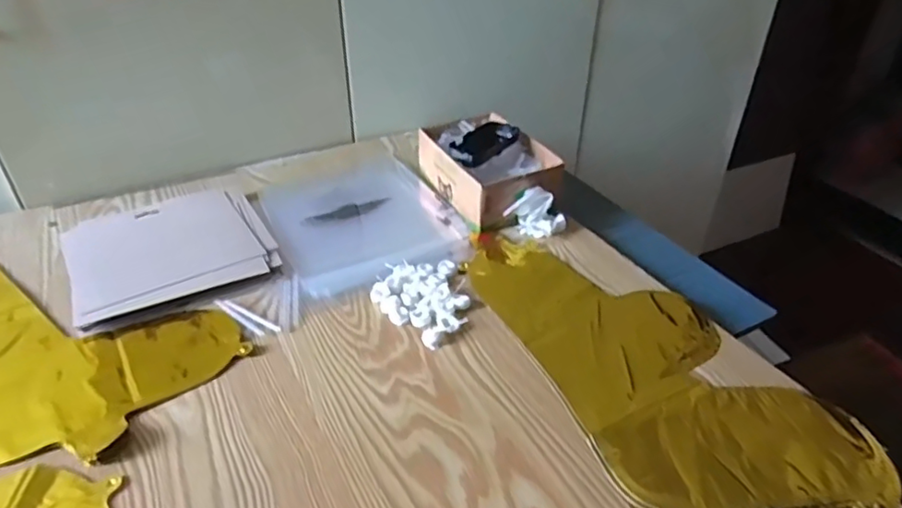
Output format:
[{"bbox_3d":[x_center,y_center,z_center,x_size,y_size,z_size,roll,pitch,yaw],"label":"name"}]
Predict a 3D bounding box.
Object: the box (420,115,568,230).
[{"bbox_3d":[0.048,-0.118,0.800,0.131,0.073,0.193,-17,40,-23],"label":"box"}]

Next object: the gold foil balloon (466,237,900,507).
[{"bbox_3d":[0.186,0.088,0.576,0.210,0.015,0.398,-14,39,-18],"label":"gold foil balloon"}]

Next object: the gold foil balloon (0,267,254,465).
[{"bbox_3d":[-0.421,0.070,0.598,0.397,0.007,0.226,23,42,27],"label":"gold foil balloon"}]

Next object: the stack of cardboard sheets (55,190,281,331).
[{"bbox_3d":[-0.321,-0.009,0.688,0.205,0.021,0.174,-19,41,-24],"label":"stack of cardboard sheets"}]

